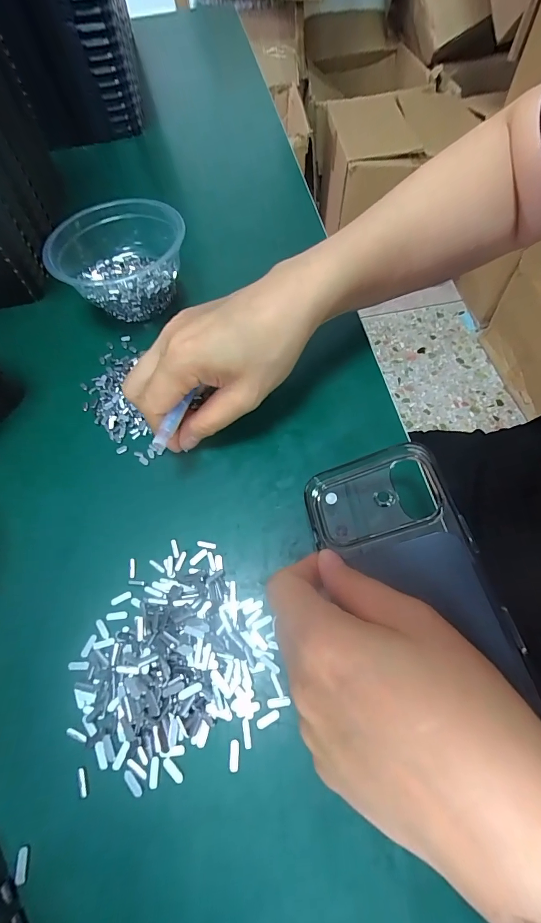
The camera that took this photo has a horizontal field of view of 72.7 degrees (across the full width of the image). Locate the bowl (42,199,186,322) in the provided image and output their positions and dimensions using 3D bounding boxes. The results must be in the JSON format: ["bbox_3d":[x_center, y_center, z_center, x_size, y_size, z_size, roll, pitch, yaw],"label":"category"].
[{"bbox_3d":[-0.126,-0.170,0.320,0.111,0.056,0.097,-18,62,-6],"label":"bowl"}]

